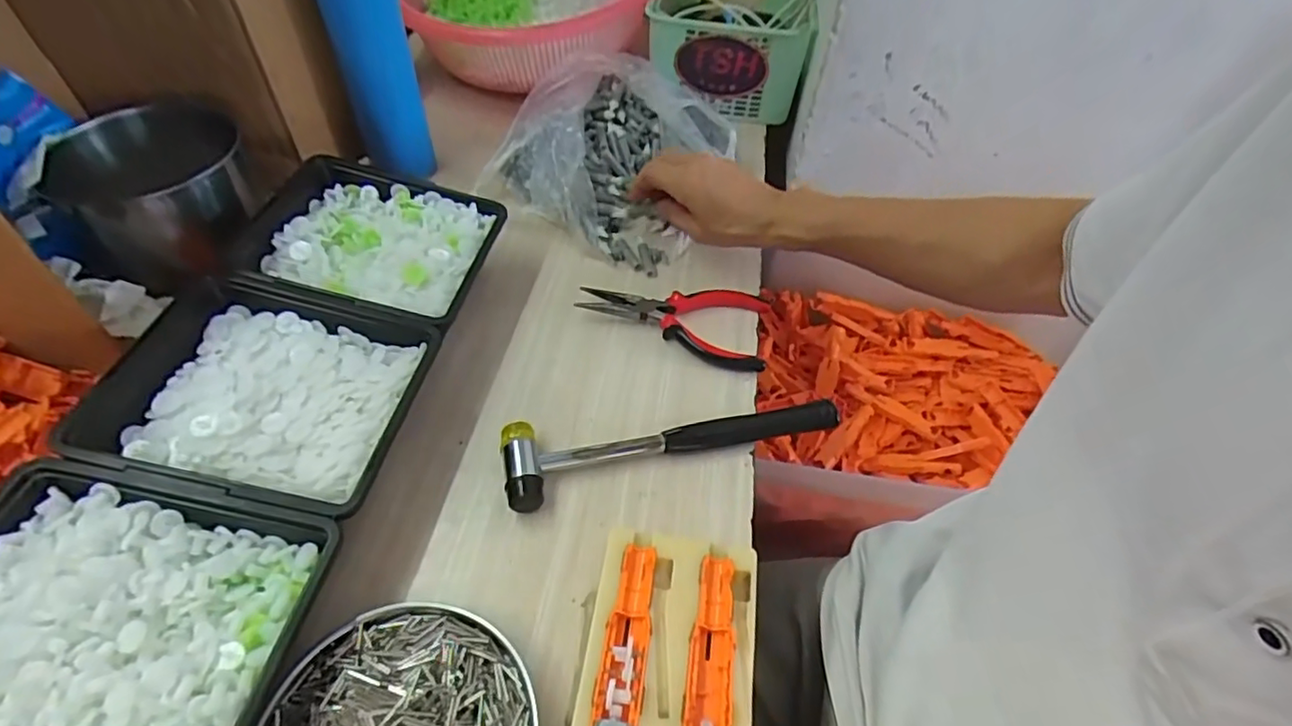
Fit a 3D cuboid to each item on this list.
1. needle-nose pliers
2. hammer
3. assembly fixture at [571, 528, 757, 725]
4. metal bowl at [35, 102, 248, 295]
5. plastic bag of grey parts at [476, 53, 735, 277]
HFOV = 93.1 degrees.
[{"bbox_3d":[0.023,-0.040,0.504,0.152,0.019,0.079,11,50,5],"label":"needle-nose pliers"},{"bbox_3d":[0.021,0.050,0.428,0.237,0.024,0.054,-11,51,-13],"label":"hammer"},{"bbox_3d":[0.013,0.162,0.332,0.088,0.027,0.137,8,49,3],"label":"assembly fixture"},{"bbox_3d":[-0.381,-0.134,0.485,0.122,0.098,0.097,-33,59,-28],"label":"metal bowl"},{"bbox_3d":[-0.033,-0.210,0.596,0.222,0.083,0.208,23,52,15],"label":"plastic bag of grey parts"}]

